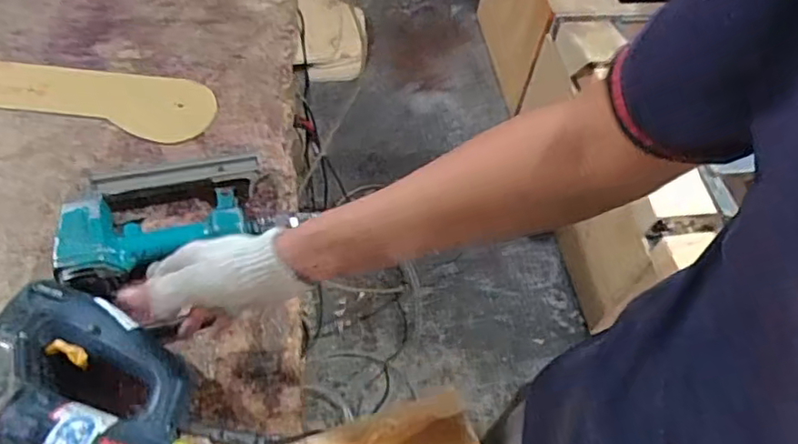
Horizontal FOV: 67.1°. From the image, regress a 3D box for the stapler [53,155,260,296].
[{"bbox_3d":[-0.255,-0.005,0.655,0.192,0.052,0.173,-6,57,-8],"label":"stapler"}]

